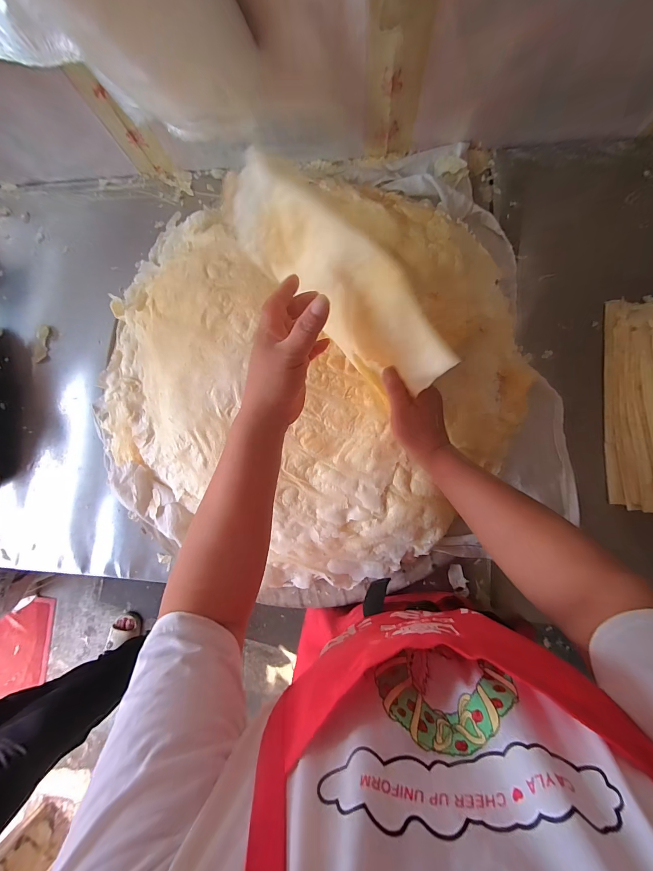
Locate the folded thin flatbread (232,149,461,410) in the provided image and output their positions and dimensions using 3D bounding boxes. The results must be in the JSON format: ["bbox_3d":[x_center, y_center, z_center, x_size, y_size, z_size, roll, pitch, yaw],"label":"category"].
[{"bbox_3d":[0.004,-0.162,0.389,0.048,0.156,0.303,-38,86,-20],"label":"folded thin flatbread"}]

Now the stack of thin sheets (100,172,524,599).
[{"bbox_3d":[-0.054,-0.089,0.554,0.726,0.106,0.667,-5,86,6],"label":"stack of thin sheets"}]

